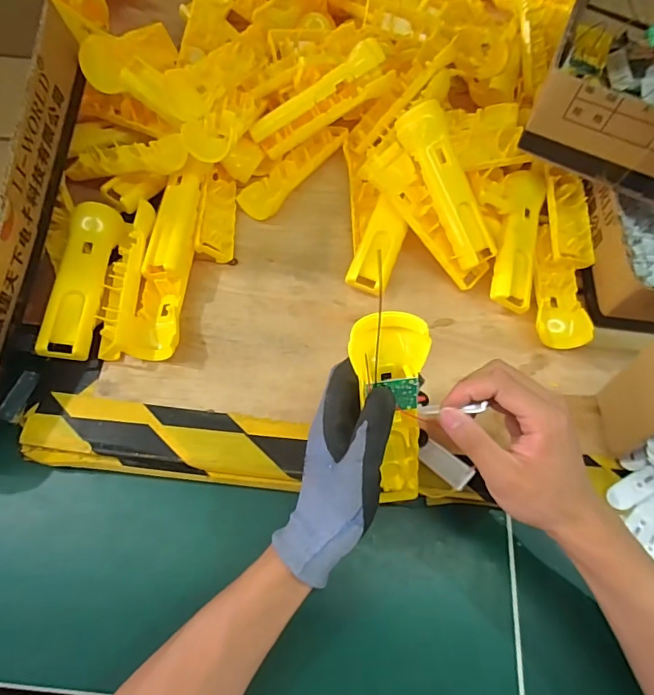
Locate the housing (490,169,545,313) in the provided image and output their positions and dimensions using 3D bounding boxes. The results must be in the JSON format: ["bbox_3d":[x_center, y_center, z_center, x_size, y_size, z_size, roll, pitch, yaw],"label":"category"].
[{"bbox_3d":[0.201,-0.117,0.490,0.042,0.025,0.166,14,64,4],"label":"housing"}]

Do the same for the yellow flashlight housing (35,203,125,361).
[{"bbox_3d":[-0.236,-0.069,0.448,0.040,0.029,0.171,1,64,-3],"label":"yellow flashlight housing"}]

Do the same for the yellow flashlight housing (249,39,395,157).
[{"bbox_3d":[-0.007,-0.273,0.517,0.160,0.034,0.043,-31,72,8],"label":"yellow flashlight housing"}]

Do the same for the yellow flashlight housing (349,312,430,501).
[{"bbox_3d":[0.047,0.050,0.335,0.049,0.165,0.022,-13,30,-7],"label":"yellow flashlight housing"}]

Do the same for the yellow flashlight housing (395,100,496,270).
[{"bbox_3d":[0.123,-0.161,0.467,0.048,0.027,0.164,-29,99,-12],"label":"yellow flashlight housing"}]

